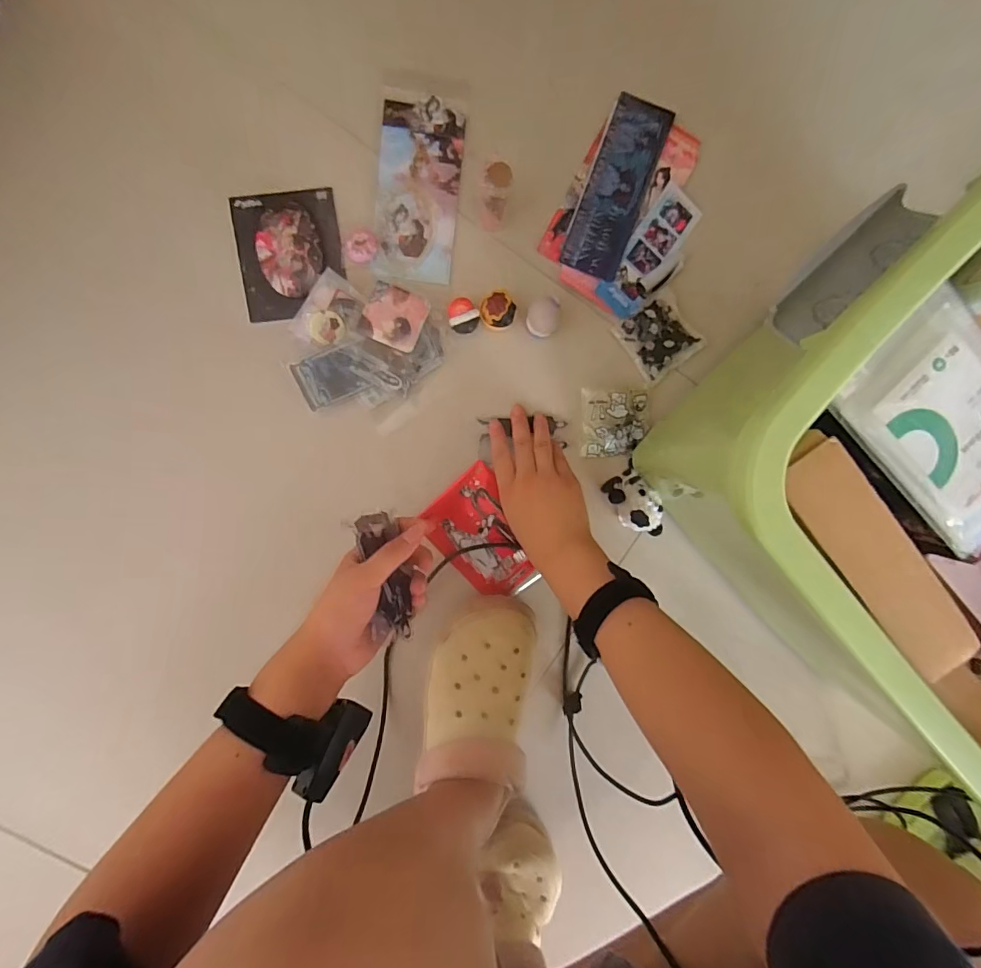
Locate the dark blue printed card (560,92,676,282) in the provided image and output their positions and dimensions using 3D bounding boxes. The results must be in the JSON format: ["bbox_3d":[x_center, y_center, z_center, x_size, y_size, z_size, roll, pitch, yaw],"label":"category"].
[{"bbox_3d":[0.129,-0.299,0.483,0.062,0.010,0.179,21,94,-7],"label":"dark blue printed card"}]

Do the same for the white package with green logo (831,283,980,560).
[{"bbox_3d":[0.281,-0.034,0.288,0.136,0.015,0.093,44,91,-8],"label":"white package with green logo"}]

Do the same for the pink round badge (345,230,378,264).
[{"bbox_3d":[-0.129,-0.237,0.480,0.031,0.005,0.032,-1,97,-5],"label":"pink round badge"}]

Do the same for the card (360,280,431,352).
[{"bbox_3d":[-0.093,-0.164,0.470,0.057,0.007,0.056,21,85,-5],"label":"card"}]

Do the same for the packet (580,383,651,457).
[{"bbox_3d":[0.132,-0.063,0.502,0.070,0.016,0.070,-1,97,-5],"label":"packet"}]

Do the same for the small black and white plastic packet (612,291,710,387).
[{"bbox_3d":[0.176,-0.152,0.501,0.070,0.009,0.072,-40,99,0],"label":"small black and white plastic packet"}]

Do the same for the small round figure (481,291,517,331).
[{"bbox_3d":[0.008,-0.172,0.479,0.035,0.025,0.032,-1,97,-5],"label":"small round figure"}]

